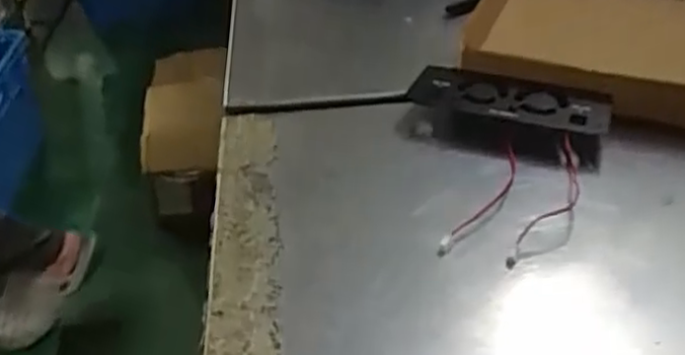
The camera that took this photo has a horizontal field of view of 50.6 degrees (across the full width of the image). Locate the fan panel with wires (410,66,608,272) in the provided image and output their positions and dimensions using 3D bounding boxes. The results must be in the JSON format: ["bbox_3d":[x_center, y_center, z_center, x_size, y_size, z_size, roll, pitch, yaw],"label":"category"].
[{"bbox_3d":[0.092,-0.014,0.481,0.137,0.027,0.168,14,39,21],"label":"fan panel with wires"}]

